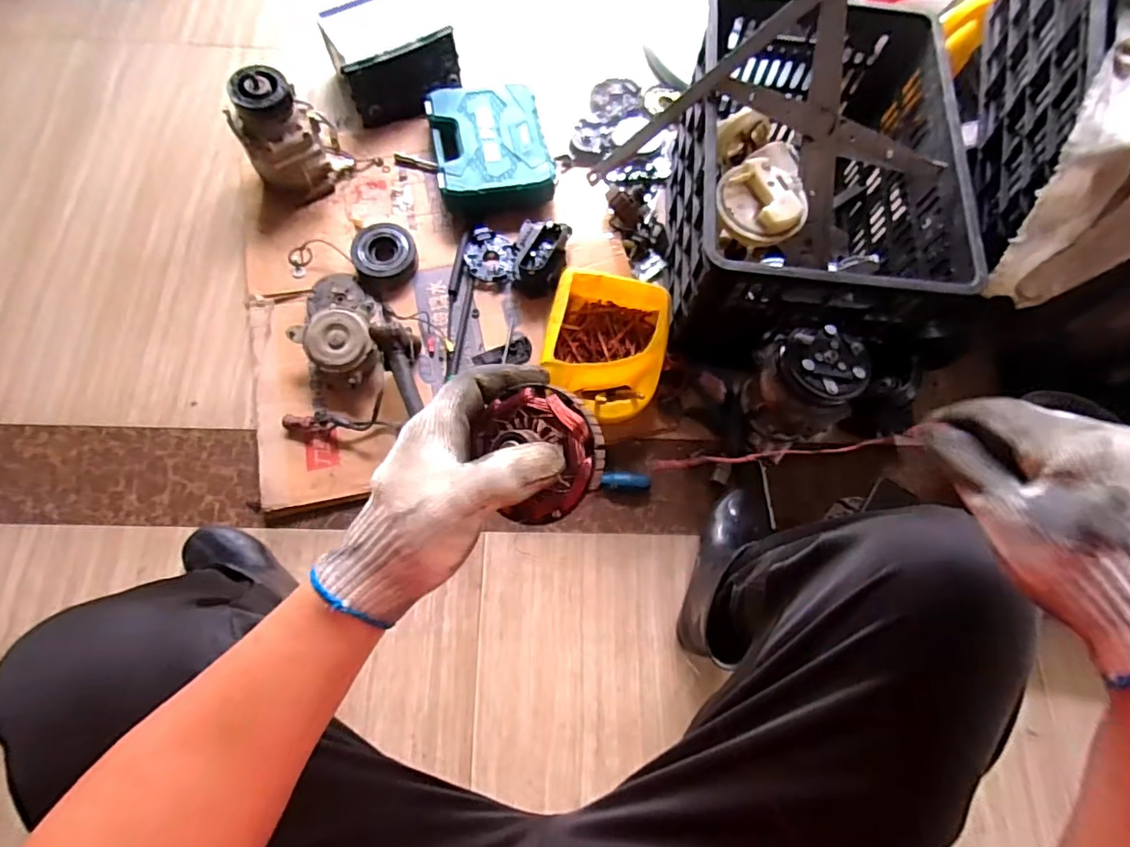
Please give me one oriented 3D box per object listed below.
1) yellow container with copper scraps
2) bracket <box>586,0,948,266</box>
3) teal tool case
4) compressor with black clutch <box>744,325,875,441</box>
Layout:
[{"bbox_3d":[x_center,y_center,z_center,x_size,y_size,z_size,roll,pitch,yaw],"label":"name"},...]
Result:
[{"bbox_3d":[0.063,-0.116,0.869,0.181,0.074,0.228,8,71,1],"label":"yellow container with copper scraps"},{"bbox_3d":[0.300,-0.368,0.792,0.312,0.464,0.039,48,38,-20],"label":"bracket"},{"bbox_3d":[-0.134,-0.496,1.023,0.201,0.067,0.253,-11,68,-3],"label":"teal tool case"},{"bbox_3d":[0.340,-0.054,0.808,0.124,0.168,0.128,6,71,0],"label":"compressor with black clutch"}]

